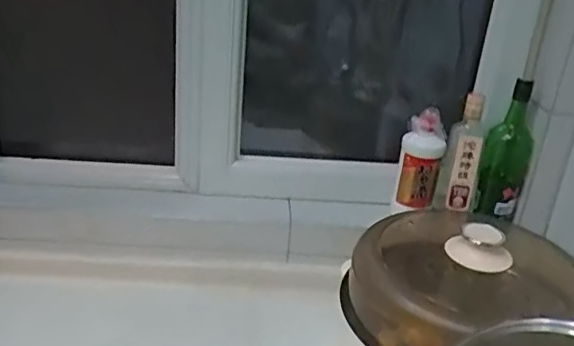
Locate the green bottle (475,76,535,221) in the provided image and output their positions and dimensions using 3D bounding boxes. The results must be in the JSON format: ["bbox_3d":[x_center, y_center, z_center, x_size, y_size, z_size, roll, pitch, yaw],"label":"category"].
[{"bbox_3d":[0.397,-0.035,1.002,0.075,0.245,0.057,20,28,31],"label":"green bottle"}]

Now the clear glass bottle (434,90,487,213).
[{"bbox_3d":[0.314,-0.031,1.001,0.061,0.208,0.050,-10,28,-32],"label":"clear glass bottle"}]

